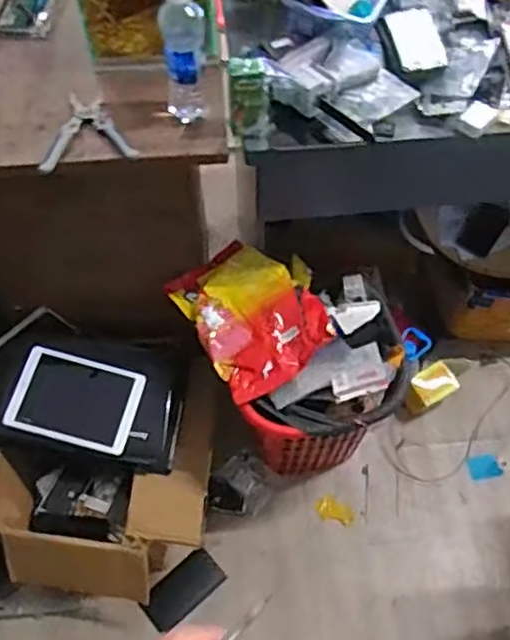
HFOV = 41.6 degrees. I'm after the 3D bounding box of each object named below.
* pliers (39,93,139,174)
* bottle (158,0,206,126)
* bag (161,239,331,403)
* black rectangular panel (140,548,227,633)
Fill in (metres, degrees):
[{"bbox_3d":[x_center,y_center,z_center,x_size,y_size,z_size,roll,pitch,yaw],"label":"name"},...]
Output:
[{"bbox_3d":[-0.256,-0.294,1.036,0.140,0.017,0.148,-7,58,-4],"label":"pliers"},{"bbox_3d":[-0.102,-0.382,0.974,0.065,0.191,0.059,-7,58,-4],"label":"bottle"},{"bbox_3d":[-0.003,-0.010,1.252,0.230,0.072,0.285,-33,63,-18],"label":"bag"},{"bbox_3d":[-0.144,0.545,1.356,0.085,0.014,0.173,38,48,21],"label":"black rectangular panel"}]

